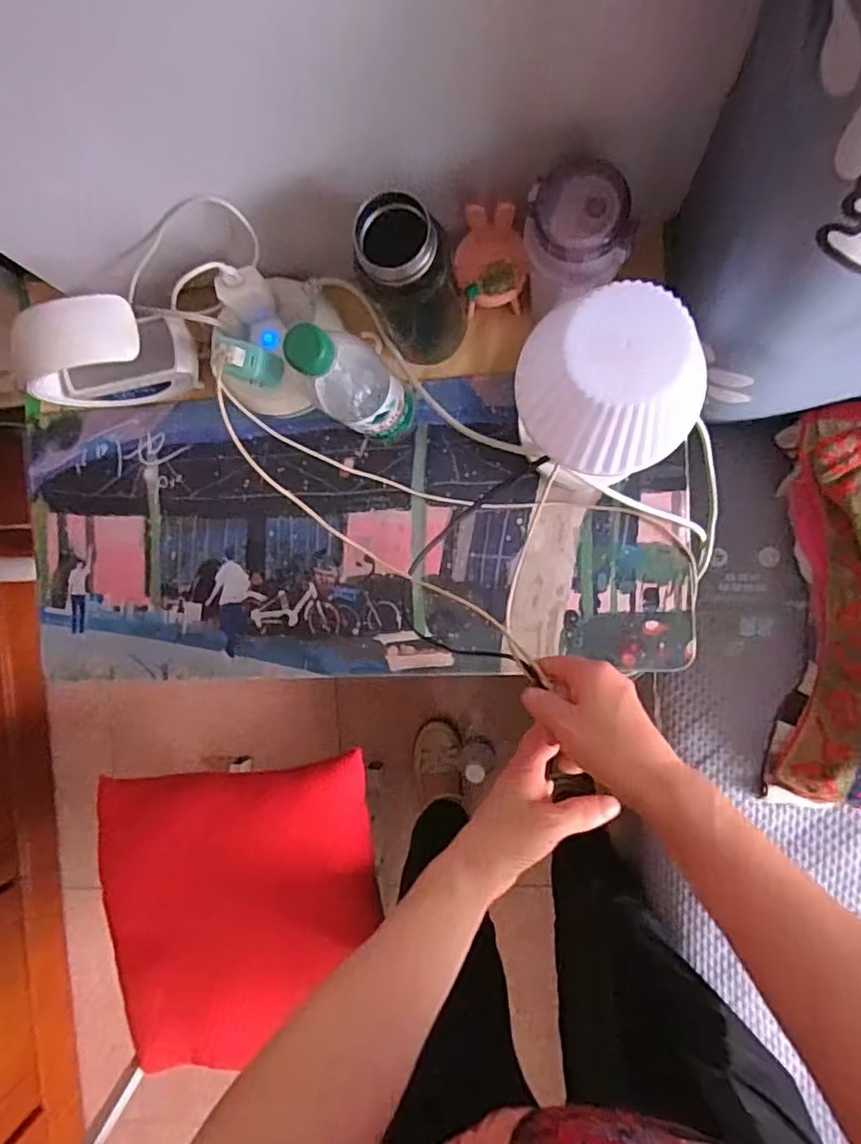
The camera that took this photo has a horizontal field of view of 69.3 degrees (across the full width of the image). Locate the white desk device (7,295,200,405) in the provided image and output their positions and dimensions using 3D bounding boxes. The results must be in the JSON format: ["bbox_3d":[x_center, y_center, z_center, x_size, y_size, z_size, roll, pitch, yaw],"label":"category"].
[{"bbox_3d":[-0.304,-0.200,0.577,0.140,0.124,0.052,-10,90,8],"label":"white desk device"}]

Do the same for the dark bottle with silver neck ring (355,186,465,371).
[{"bbox_3d":[-0.012,-0.236,0.533,0.067,0.193,0.063,0,91,8],"label":"dark bottle with silver neck ring"}]

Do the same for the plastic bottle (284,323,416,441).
[{"bbox_3d":[-0.056,-0.147,0.524,0.064,0.226,0.052,-39,86,7],"label":"plastic bottle"}]

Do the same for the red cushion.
[{"bbox_3d":[-0.269,0.485,0.884,0.383,0.058,0.405,-6,90,8],"label":"red cushion"}]

